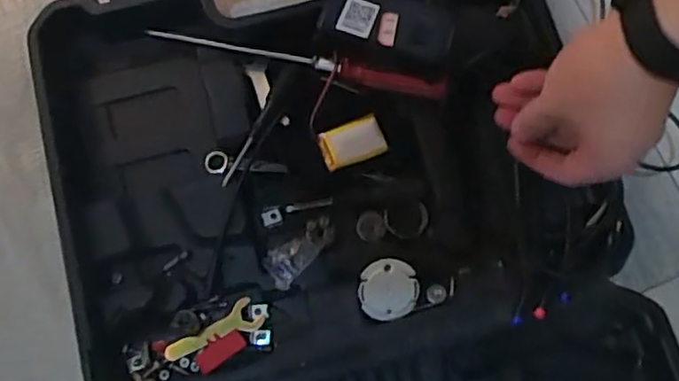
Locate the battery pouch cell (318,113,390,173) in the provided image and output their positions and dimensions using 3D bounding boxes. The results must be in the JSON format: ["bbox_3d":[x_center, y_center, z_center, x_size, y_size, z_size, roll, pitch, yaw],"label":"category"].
[{"bbox_3d":[0.010,-0.039,0.528,0.051,0.004,0.031,-22,89,-7],"label":"battery pouch cell"}]

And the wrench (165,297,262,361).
[{"bbox_3d":[-0.098,0.114,0.515,0.076,0.004,0.026,-32,79,-8],"label":"wrench"}]

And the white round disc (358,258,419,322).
[{"bbox_3d":[0.038,0.077,0.511,0.044,0.005,0.047,0,97,-2],"label":"white round disc"}]

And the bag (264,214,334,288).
[{"bbox_3d":[-0.032,0.046,0.523,0.064,0.008,0.030,-43,80,-10],"label":"bag"}]

